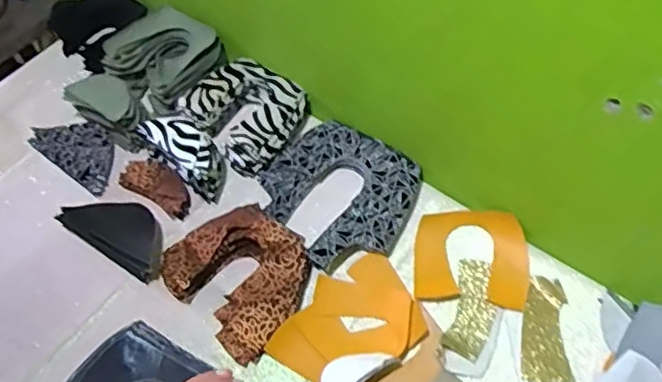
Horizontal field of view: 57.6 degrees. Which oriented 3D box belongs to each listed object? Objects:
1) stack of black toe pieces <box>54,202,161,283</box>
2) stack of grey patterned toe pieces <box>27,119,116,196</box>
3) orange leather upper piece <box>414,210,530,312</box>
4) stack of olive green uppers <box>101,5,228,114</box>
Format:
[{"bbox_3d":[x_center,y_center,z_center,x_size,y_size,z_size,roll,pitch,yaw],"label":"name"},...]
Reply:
[{"bbox_3d":[-0.266,0.049,0.761,0.146,0.032,0.073,28,63,20],"label":"stack of black toe pieces"},{"bbox_3d":[-0.352,-0.060,0.848,0.149,0.022,0.080,33,65,23],"label":"stack of grey patterned toe pieces"},{"bbox_3d":[0.166,0.075,0.709,0.130,0.027,0.112,5,58,7],"label":"orange leather upper piece"},{"bbox_3d":[-0.247,-0.198,0.905,0.162,0.061,0.138,28,64,20],"label":"stack of olive green uppers"}]

